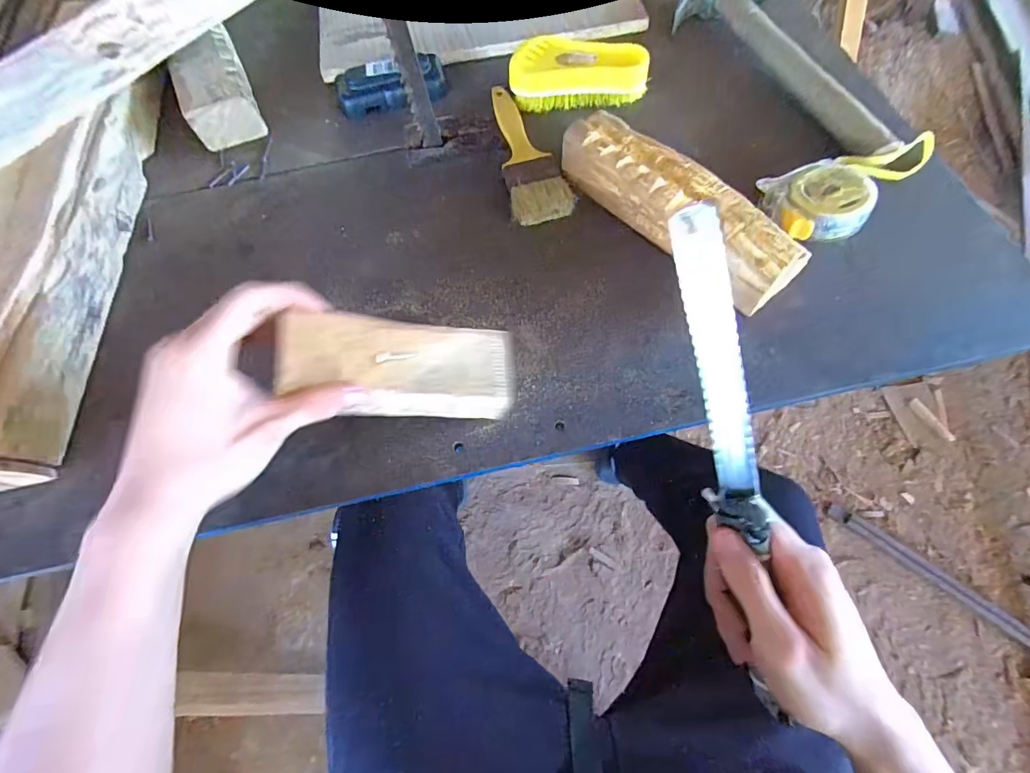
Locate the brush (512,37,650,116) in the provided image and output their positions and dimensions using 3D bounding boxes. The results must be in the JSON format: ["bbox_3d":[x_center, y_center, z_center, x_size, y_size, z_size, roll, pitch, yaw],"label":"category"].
[{"bbox_3d":[0.058,-0.297,0.439,0.123,0.044,0.055,-4,65,1],"label":"brush"}]

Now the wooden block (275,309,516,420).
[{"bbox_3d":[-0.070,-0.014,0.290,0.138,0.021,0.062,8,63,-18],"label":"wooden block"}]

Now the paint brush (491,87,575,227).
[{"bbox_3d":[0.010,-0.217,0.422,0.050,0.013,0.173,-11,65,-2],"label":"paint brush"}]

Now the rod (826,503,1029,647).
[{"bbox_3d":[0.848,0.380,0.954,0.416,0.021,0.033,37,72,18],"label":"rod"}]

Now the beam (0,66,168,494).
[{"bbox_3d":[-0.374,-0.106,0.369,0.090,0.054,0.393,-7,65,0],"label":"beam"}]

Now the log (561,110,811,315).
[{"bbox_3d":[0.121,-0.139,0.360,0.062,0.039,0.201,-39,69,-14],"label":"log"}]

